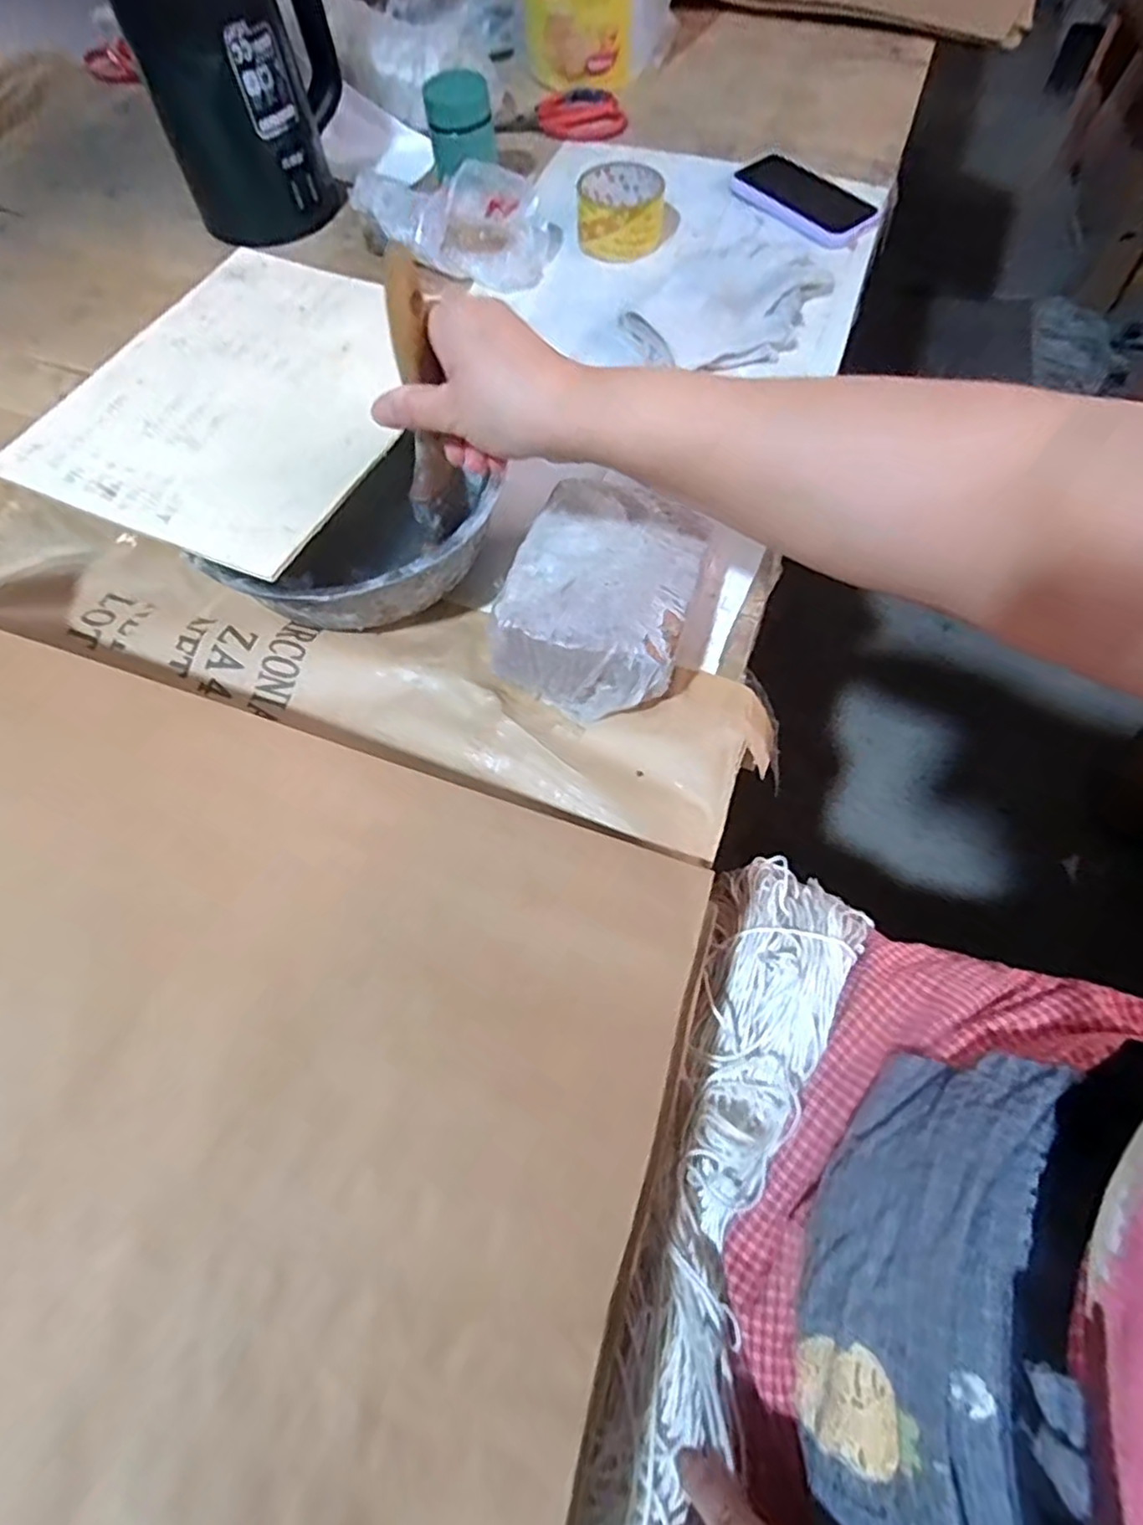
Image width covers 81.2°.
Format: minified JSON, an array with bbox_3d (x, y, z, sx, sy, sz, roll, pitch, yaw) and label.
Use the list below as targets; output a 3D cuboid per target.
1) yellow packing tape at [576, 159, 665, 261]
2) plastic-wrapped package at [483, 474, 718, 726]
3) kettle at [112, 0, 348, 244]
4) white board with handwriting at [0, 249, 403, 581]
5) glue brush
[{"bbox_3d":[0.050,-0.549,0.668,0.088,0.039,0.096,8,65,6],"label":"yellow packing tape"},{"bbox_3d":[0.021,-0.109,0.436,0.113,0.057,0.146,15,66,9],"label":"plastic-wrapped package"},{"bbox_3d":[-0.319,-0.669,0.642,0.155,0.213,0.156,-5,65,0],"label":"kettle"},{"bbox_3d":[-0.221,-0.259,0.466,0.230,0.011,0.270,23,68,12],"label":"white board with handwriting"},{"bbox_3d":[-0.081,-0.195,0.365,0.020,0.140,0.019,12,50,8],"label":"glue brush"}]

